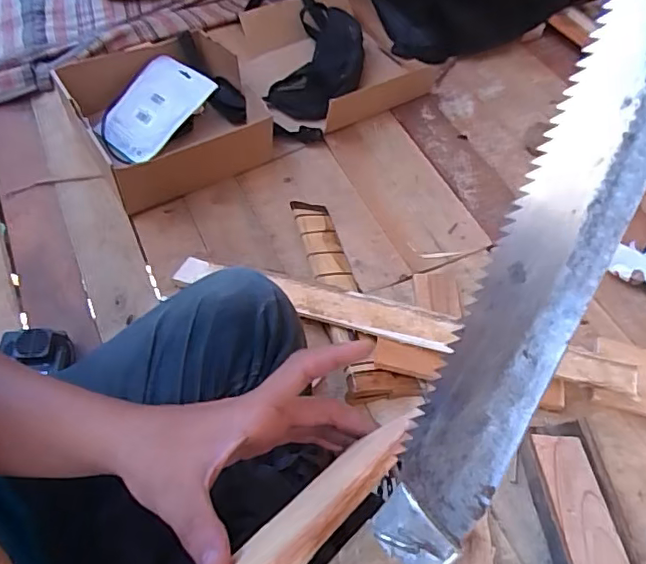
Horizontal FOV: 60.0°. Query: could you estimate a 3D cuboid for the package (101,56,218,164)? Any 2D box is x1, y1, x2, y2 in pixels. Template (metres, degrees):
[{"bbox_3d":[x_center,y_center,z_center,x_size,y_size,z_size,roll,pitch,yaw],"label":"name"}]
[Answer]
[{"bbox_3d":[-0.289,-0.296,0.947,0.150,0.014,0.186,38,84,25],"label":"package"}]

